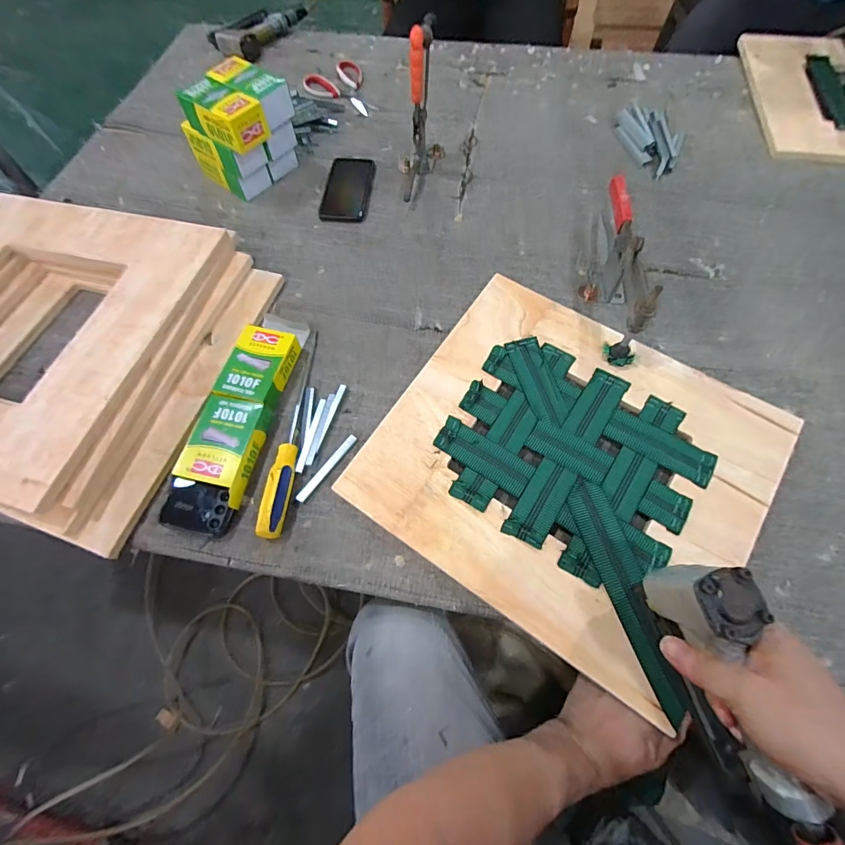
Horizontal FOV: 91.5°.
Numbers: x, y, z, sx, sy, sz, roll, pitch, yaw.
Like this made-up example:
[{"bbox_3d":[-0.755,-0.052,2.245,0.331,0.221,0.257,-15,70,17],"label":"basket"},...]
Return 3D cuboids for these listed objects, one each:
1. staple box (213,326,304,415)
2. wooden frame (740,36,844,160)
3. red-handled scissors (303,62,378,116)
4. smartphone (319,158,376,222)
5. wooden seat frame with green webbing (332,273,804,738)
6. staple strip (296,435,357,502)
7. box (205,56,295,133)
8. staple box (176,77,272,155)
[{"bbox_3d":[-0.222,-0.075,0.561,0.077,0.035,0.112,13,66,8],"label":"staple box"},{"bbox_3d":[0.880,-0.635,0.800,0.430,0.028,0.430,7,65,5],"label":"wooden frame"},{"bbox_3d":[-0.161,-0.706,0.871,0.114,0.021,0.176,-36,69,-14],"label":"red-handled scissors"},{"bbox_3d":[-0.135,-0.421,0.743,0.081,0.006,0.160,5,65,4],"label":"smartphone"},{"bbox_3d":[0.178,0.038,0.501,0.424,0.012,0.400,32,70,15],"label":"wooden seat frame with green webbing"},{"bbox_3d":[-0.119,0.055,0.511,0.013,0.004,0.101,33,70,16],"label":"staple strip"},{"bbox_3d":[-0.275,-0.528,0.662,0.119,0.058,0.073,37,71,17],"label":"box"},{"bbox_3d":[-0.308,-0.479,0.643,0.116,0.059,0.077,37,71,17],"label":"staple box"}]

